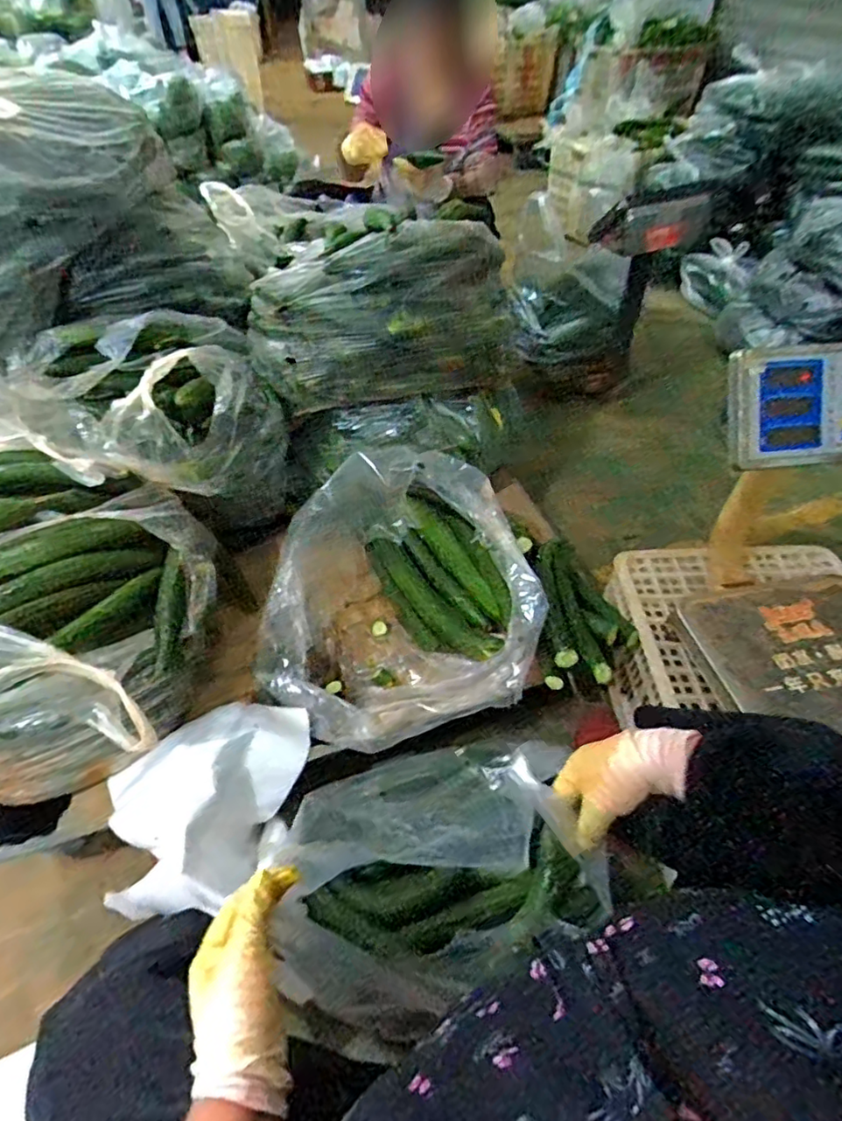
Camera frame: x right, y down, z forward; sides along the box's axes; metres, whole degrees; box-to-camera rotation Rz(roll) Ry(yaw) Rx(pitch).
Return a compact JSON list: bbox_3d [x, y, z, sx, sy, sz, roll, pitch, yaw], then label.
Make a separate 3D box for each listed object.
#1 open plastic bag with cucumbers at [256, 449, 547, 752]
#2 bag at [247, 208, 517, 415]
[{"bbox_3d":[-0.058,0.058,0.909,0.406,0.254,0.428,-13,50,-11],"label":"open plastic bag with cucumbers"},{"bbox_3d":[-0.055,-0.435,0.991,0.480,0.250,0.220,-3,48,-3],"label":"bag"}]

